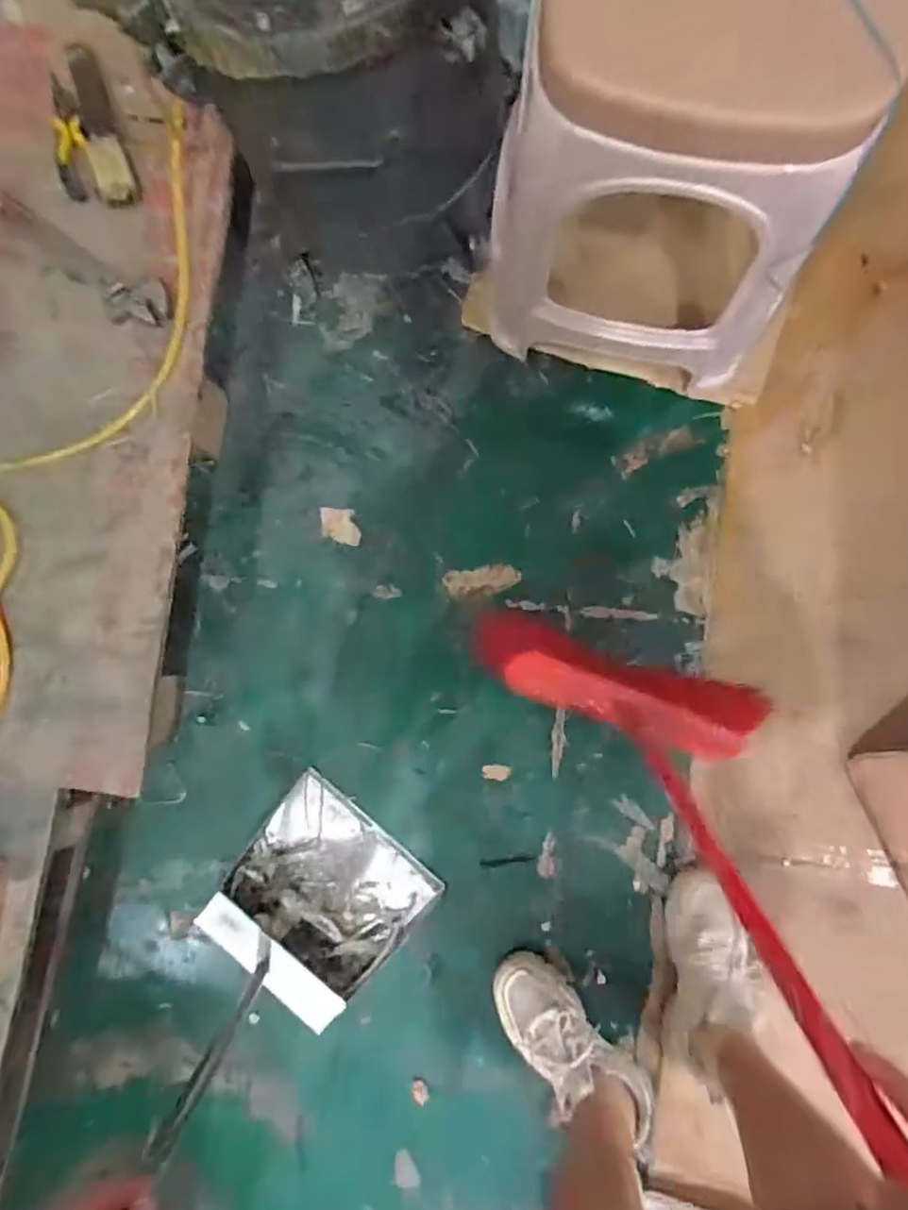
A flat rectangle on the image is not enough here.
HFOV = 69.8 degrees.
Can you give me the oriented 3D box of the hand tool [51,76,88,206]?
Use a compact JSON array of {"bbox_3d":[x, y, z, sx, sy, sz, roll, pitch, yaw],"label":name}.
[{"bbox_3d":[-0.474,-0.578,0.802,0.036,0.007,0.154,-5,87,3],"label":"hand tool"}]

